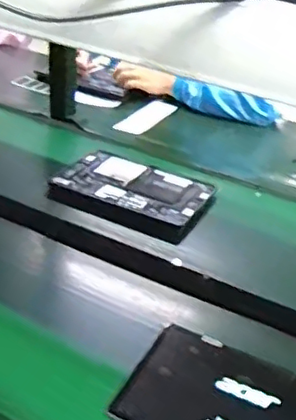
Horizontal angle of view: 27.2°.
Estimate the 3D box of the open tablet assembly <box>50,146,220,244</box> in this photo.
[{"bbox_3d":[-0.022,-0.037,1.076,0.264,0.030,0.185,20,34,23],"label":"open tablet assembly"}]

